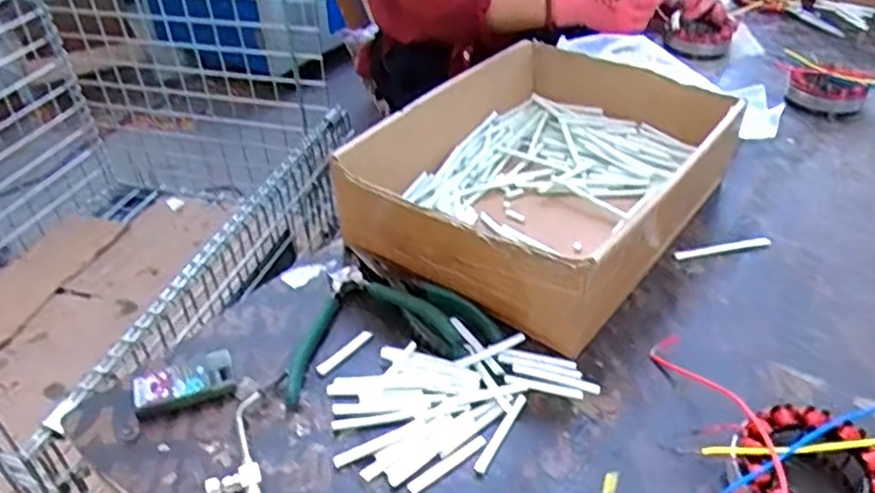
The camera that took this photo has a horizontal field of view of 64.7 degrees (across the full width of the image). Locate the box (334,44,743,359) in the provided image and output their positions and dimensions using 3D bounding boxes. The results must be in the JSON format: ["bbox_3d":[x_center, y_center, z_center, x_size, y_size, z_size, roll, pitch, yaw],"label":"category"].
[{"bbox_3d":[0.103,-0.070,0.630,0.241,0.089,0.333,24,45,29],"label":"box"}]

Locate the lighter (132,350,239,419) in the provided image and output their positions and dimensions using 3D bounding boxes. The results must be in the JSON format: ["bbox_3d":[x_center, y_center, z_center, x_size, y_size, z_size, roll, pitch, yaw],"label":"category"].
[{"bbox_3d":[-0.179,0.096,0.488,0.067,0.013,0.037,-18,41,-20],"label":"lighter"}]

